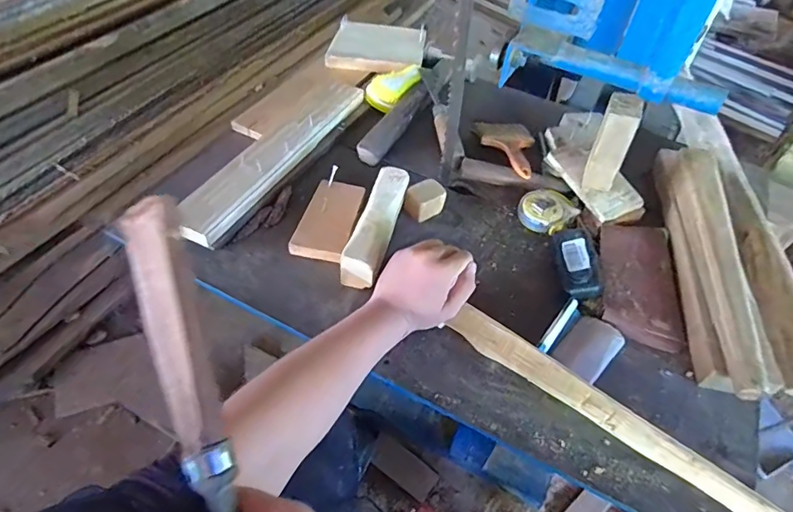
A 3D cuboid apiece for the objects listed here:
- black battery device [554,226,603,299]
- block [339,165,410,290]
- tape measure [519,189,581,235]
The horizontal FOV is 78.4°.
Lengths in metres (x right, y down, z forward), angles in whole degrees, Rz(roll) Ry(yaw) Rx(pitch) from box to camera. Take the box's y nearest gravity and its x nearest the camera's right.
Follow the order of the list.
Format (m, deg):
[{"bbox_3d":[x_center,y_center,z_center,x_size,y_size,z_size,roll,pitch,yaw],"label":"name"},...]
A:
[{"bbox_3d":[0.228,0.006,0.614,0.045,0.028,0.103,-1,49,-5],"label":"black battery device"},{"bbox_3d":[-0.024,-0.041,0.631,0.044,0.045,0.177,14,49,7],"label":"block"},{"bbox_3d":[0.211,-0.064,0.681,0.066,0.027,0.067,-33,59,-28],"label":"tape measure"}]

